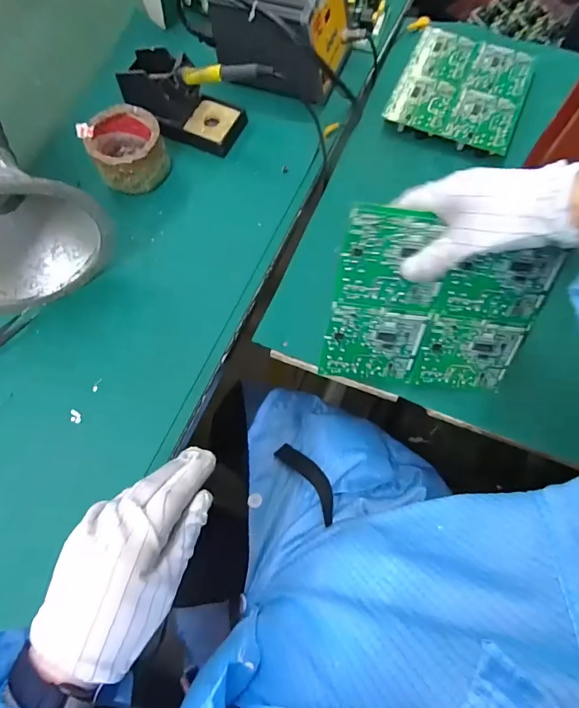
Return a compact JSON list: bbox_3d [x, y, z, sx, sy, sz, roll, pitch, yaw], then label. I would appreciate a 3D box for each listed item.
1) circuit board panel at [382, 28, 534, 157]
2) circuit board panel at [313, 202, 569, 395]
[{"bbox_3d":[0.238,-0.366,0.553,0.164,0.023,0.187,22,73,9],"label":"circuit board panel"},{"bbox_3d":[0.135,-0.039,0.370,0.187,0.165,0.004,7,33,-4],"label":"circuit board panel"}]

